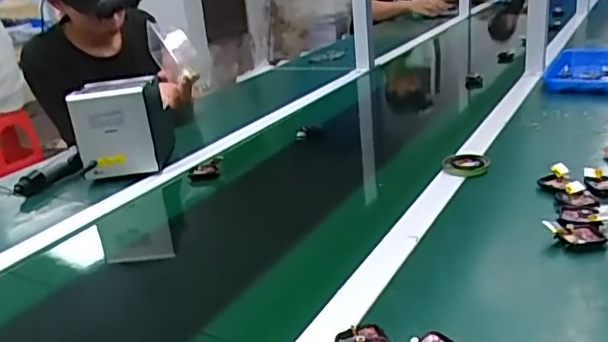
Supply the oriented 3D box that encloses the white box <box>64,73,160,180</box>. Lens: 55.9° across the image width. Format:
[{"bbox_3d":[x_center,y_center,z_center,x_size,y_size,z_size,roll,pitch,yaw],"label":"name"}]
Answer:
[{"bbox_3d":[-0.309,-0.074,0.964,0.125,0.135,0.105,-7,21,-3],"label":"white box"}]

